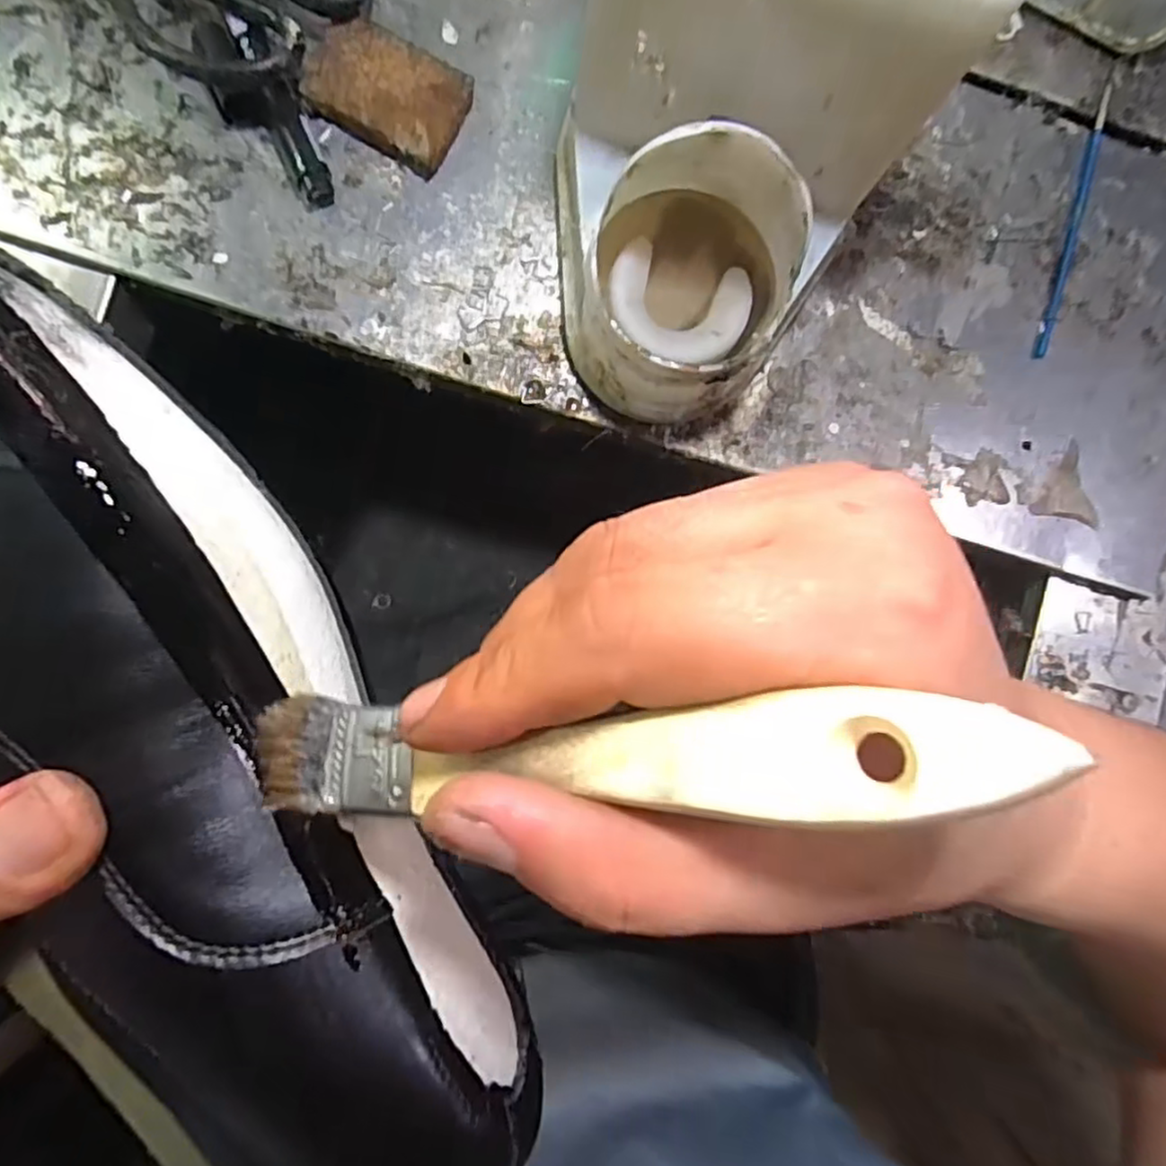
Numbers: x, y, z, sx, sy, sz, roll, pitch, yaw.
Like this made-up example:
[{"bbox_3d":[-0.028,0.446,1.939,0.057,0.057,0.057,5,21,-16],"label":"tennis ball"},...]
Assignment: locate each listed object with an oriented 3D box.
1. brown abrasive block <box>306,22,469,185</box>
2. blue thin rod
[{"bbox_3d":[-0.094,-0.233,0.324,0.072,0.014,0.049,25,86,-4],"label":"brown abrasive block"},{"bbox_3d":[0.267,-0.198,0.364,0.008,0.004,0.160,18,87,-4],"label":"blue thin rod"}]

